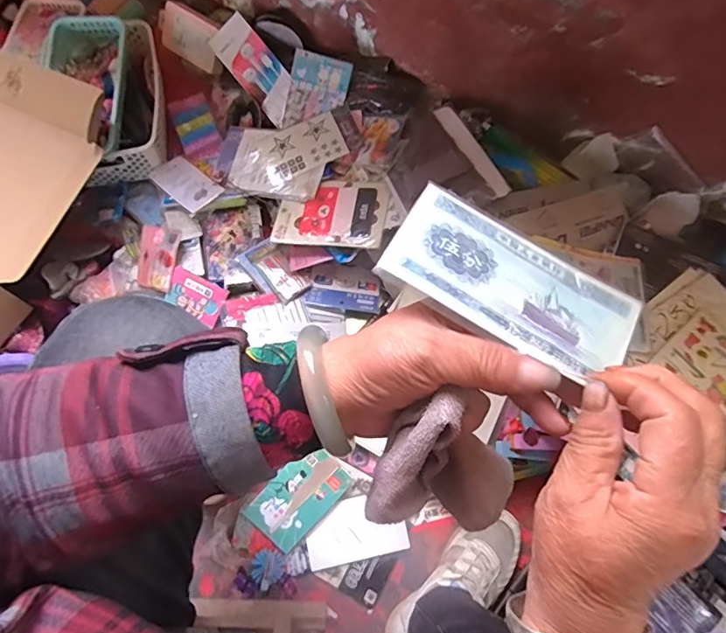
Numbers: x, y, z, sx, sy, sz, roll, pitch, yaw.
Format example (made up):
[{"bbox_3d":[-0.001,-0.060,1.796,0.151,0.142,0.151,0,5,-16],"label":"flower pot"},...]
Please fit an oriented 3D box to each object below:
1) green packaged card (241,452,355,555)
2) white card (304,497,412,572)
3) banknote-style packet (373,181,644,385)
[{"bbox_3d":[-0.092,0.263,0.713,0.139,0.005,0.088,-44,94,-10],"label":"green packaged card"},{"bbox_3d":[-0.012,0.317,0.724,0.144,0.009,0.084,-13,73,-4],"label":"white card"},{"bbox_3d":[0.078,-0.015,0.254,0.131,0.004,0.068,31,62,1],"label":"banknote-style packet"}]

